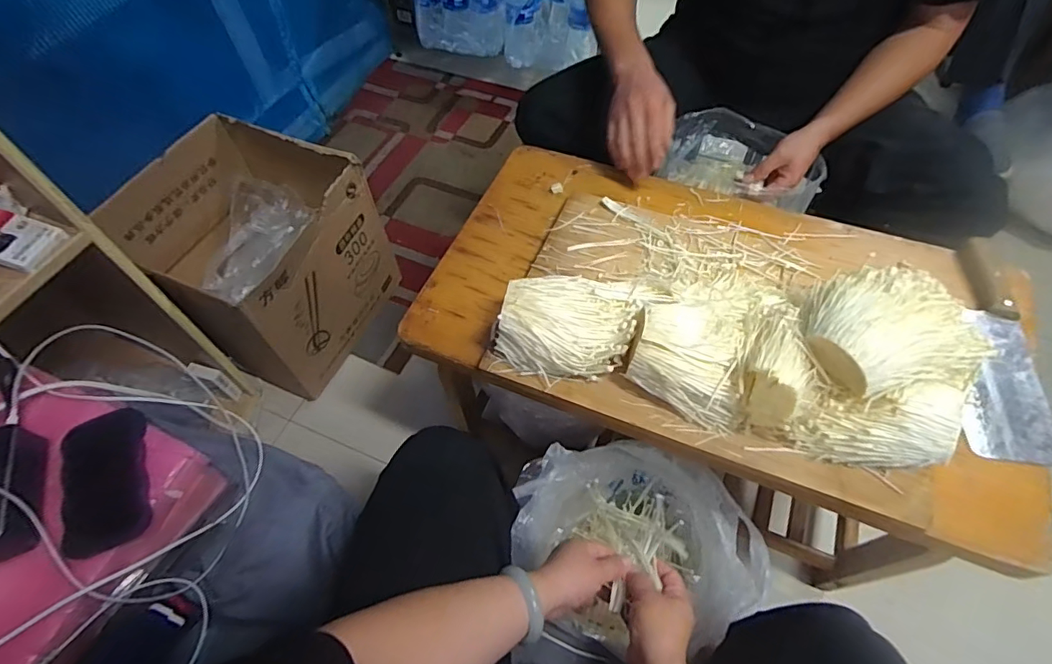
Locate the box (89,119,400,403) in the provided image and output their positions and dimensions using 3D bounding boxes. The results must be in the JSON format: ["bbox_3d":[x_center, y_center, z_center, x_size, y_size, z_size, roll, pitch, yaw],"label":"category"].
[{"bbox_3d":[-0.575,-0.157,1.152,0.421,0.375,0.405,20,61,15],"label":"box"}]

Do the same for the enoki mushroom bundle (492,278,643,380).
[{"bbox_3d":[0.047,-0.009,0.602,0.163,0.058,0.112,-1,58,2],"label":"enoki mushroom bundle"}]

